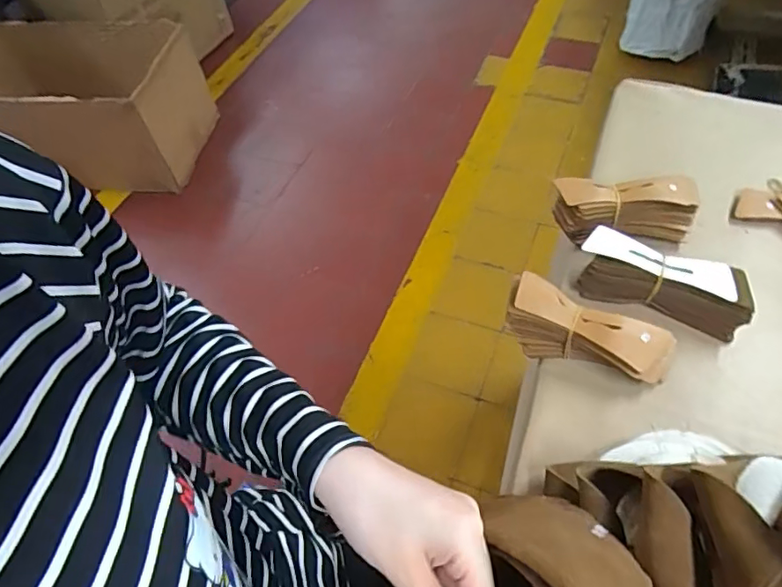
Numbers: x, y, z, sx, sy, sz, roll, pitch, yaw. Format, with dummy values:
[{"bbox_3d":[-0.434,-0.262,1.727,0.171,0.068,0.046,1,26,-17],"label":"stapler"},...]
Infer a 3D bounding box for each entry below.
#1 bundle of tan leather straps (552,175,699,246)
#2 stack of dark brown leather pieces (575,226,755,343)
[{"bbox_3d":[0.229,-0.081,0.529,0.131,0.056,0.057,0,54,5],"label":"bundle of tan leather straps"},{"bbox_3d":[0.243,-0.012,0.480,0.138,0.053,0.047,18,58,17],"label":"stack of dark brown leather pieces"}]

